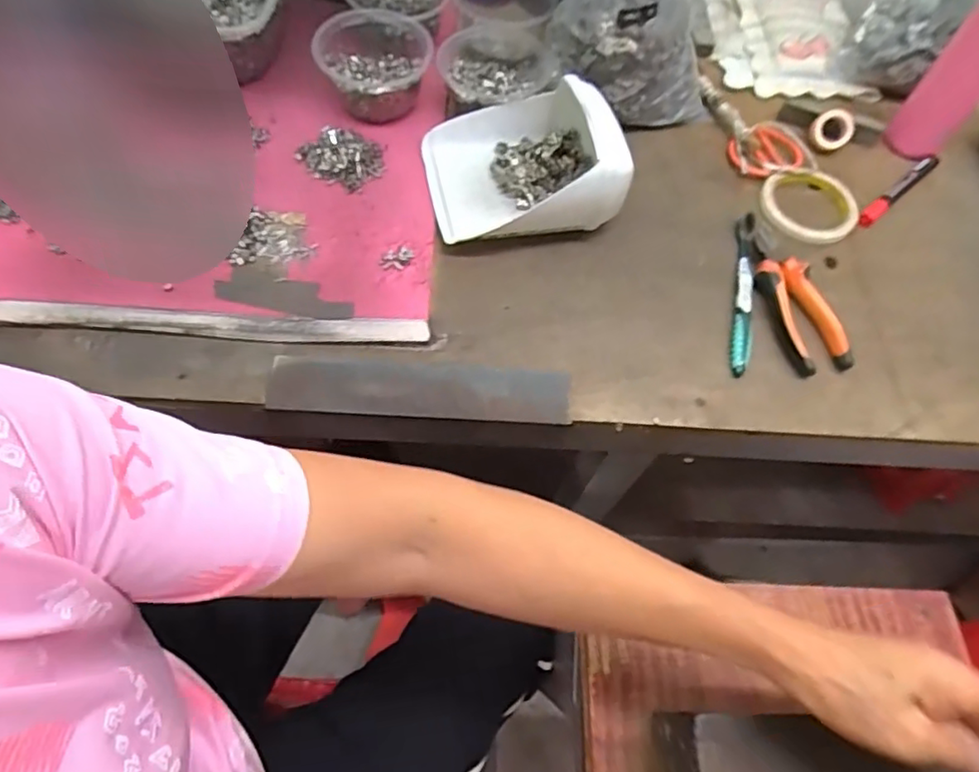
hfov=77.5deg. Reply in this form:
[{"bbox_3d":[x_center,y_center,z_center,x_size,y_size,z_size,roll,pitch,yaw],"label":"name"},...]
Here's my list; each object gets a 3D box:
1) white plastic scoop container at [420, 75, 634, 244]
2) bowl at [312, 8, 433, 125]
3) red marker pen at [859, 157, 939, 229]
[{"bbox_3d":[0.029,-0.213,0.581,0.169,0.089,0.144,-8,63,-9],"label":"white plastic scoop container"},{"bbox_3d":[-0.114,-0.327,0.624,0.116,0.060,0.090,1,62,-4],"label":"bowl"},{"bbox_3d":[0.432,-0.207,0.643,0.145,0.010,0.016,-37,71,-21],"label":"red marker pen"}]

